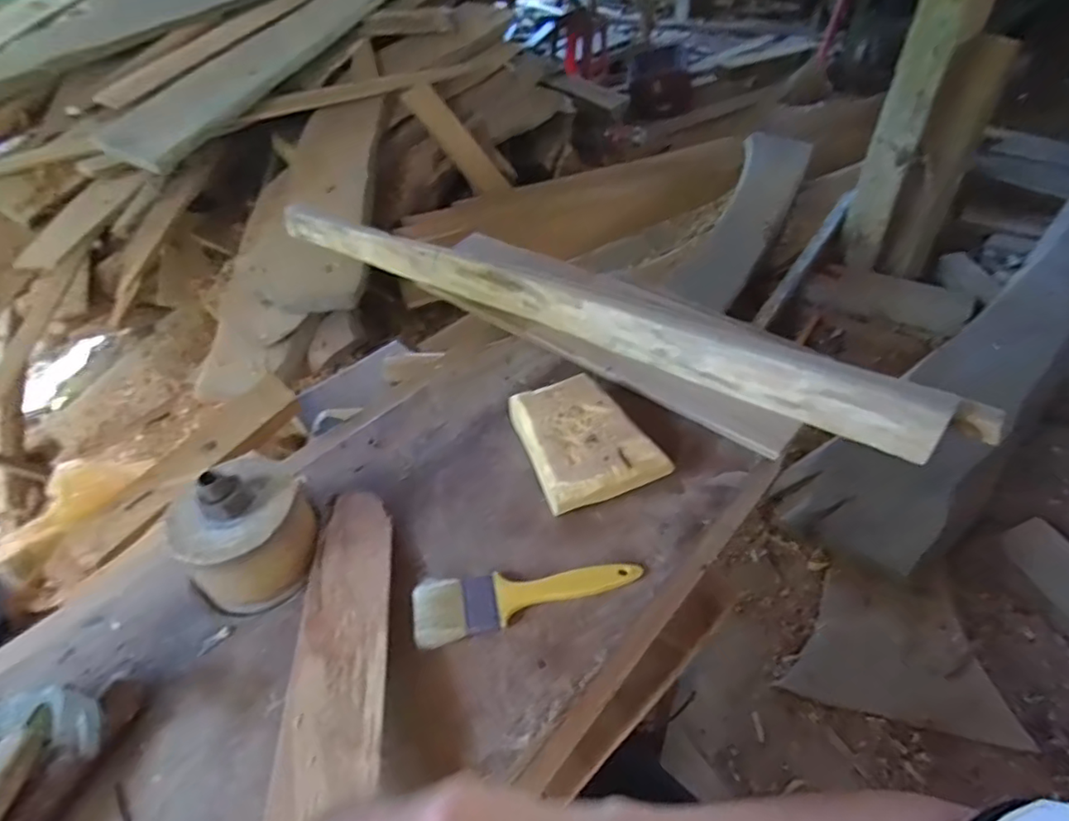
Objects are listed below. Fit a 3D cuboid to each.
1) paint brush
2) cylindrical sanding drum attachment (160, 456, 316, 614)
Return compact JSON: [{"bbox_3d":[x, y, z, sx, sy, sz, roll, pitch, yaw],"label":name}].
[{"bbox_3d":[-0.005,0.143,0.463,0.175,0.010,0.049,-8,44,-5],"label":"paint brush"},{"bbox_3d":[-0.231,0.095,0.479,0.096,0.104,0.099,-2,44,1],"label":"cylindrical sanding drum attachment"}]

